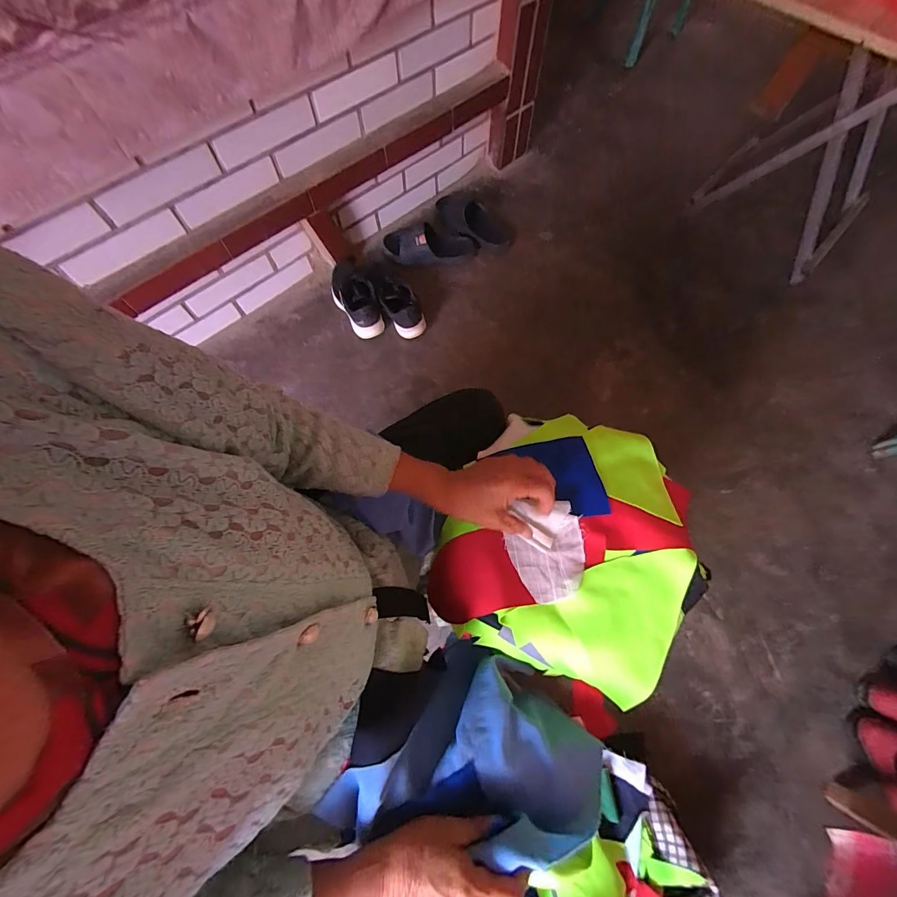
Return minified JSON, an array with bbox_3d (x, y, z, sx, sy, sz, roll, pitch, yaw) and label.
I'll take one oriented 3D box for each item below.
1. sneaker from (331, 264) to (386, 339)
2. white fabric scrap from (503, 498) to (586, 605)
[{"bbox_3d":[-0.258,-0.413,1.079,0.107,0.090,0.219,-21,72,-7],"label":"sneaker"},{"bbox_3d":[0.118,0.121,0.461,0.088,0.020,0.112,-9,71,-3],"label":"white fabric scrap"}]

